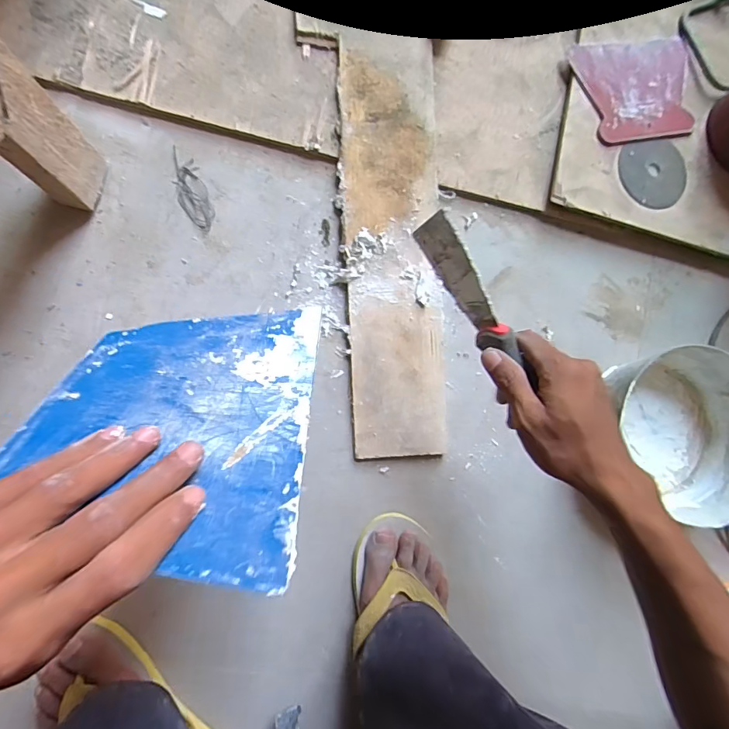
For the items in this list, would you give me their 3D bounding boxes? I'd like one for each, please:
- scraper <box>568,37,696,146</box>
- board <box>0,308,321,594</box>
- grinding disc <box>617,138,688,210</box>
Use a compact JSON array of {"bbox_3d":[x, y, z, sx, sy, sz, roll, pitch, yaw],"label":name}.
[{"bbox_3d":[0.339,-0.334,0.532,0.162,0.008,0.127,-13,87,-12],"label":"scraper"},{"bbox_3d":[-0.103,0.022,0.245,0.145,0.207,0.006,1,124,-3],"label":"board"},{"bbox_3d":[0.355,-0.231,0.529,0.093,0.009,0.083,-13,87,-10],"label":"grinding disc"}]

